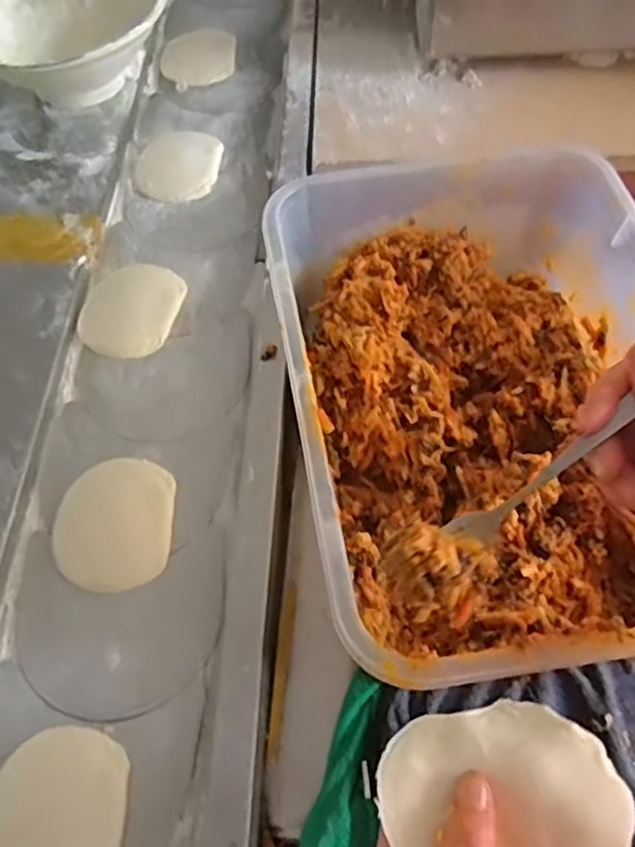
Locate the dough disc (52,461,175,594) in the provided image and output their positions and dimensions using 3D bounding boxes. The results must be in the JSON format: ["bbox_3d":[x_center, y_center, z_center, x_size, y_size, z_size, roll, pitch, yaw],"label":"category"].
[{"bbox_3d":[-0.147,0.071,0.489,0.082,0.004,0.098,-3,60,1],"label":"dough disc"}]

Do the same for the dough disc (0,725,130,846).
[{"bbox_3d":[-0.155,0.231,0.393,0.080,0.011,0.098,-3,60,1],"label":"dough disc"}]

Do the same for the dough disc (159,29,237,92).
[{"bbox_3d":[-0.135,-0.415,0.768,0.086,0.005,0.097,-4,60,1],"label":"dough disc"}]

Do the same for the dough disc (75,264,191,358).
[{"bbox_3d":[-0.160,-0.099,0.584,0.077,0.012,0.095,13,62,10],"label":"dough disc"}]

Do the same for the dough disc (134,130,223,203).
[{"bbox_3d":[-0.140,-0.259,0.679,0.083,0.004,0.098,3,60,4],"label":"dough disc"}]

